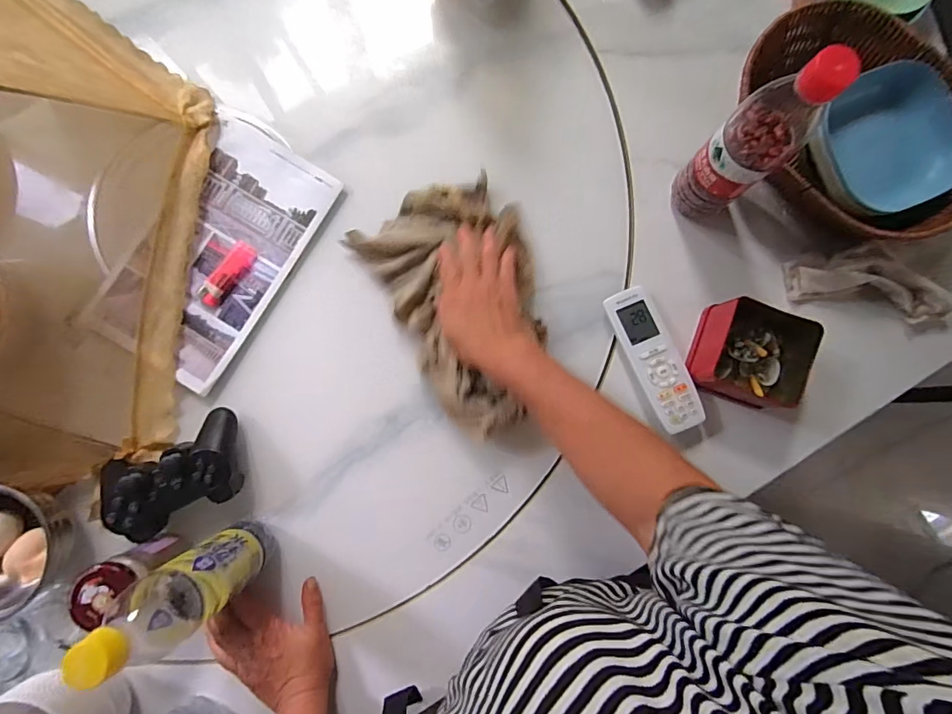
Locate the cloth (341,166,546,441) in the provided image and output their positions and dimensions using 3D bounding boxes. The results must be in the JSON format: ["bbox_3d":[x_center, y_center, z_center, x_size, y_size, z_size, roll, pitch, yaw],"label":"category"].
[{"bbox_3d":[-0.001,-0.066,0.481,0.175,0.041,0.263,-31,84,-1],"label":"cloth"}]

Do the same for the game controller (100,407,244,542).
[{"bbox_3d":[-0.318,0.126,0.470,0.145,0.052,0.094,-28,86,-2],"label":"game controller"}]

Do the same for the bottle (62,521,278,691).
[{"bbox_3d":[-0.243,0.199,0.381,0.058,0.207,0.059,-37,87,3],"label":"bottle"}]

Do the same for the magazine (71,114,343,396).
[{"bbox_3d":[-0.299,-0.119,0.506,0.165,0.012,0.284,32,88,3],"label":"magazine"}]

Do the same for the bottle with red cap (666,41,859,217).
[{"bbox_3d":[0.257,-0.199,0.420,0.069,0.205,0.066,-43,87,-2],"label":"bottle with red cap"}]

